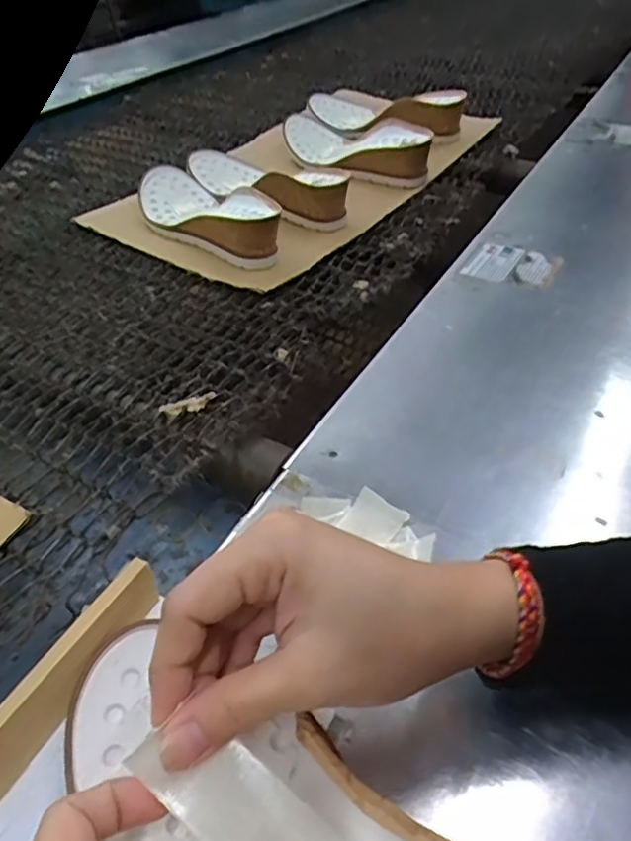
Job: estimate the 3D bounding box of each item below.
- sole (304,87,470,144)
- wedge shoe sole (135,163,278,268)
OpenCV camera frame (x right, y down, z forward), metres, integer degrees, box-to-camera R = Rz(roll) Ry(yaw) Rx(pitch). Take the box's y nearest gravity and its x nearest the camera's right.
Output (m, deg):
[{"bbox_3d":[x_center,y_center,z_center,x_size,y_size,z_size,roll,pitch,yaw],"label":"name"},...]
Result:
[{"bbox_3d":[0.095,-0.438,0.903,0.234,0.063,0.083,18,45,22],"label":"sole"},{"bbox_3d":[-0.129,-0.233,0.704,0.091,0.049,0.231,-28,47,-26],"label":"wedge shoe sole"}]

